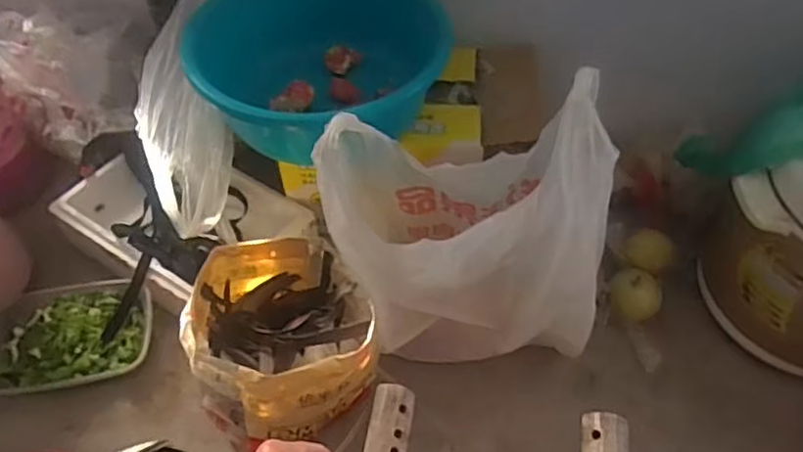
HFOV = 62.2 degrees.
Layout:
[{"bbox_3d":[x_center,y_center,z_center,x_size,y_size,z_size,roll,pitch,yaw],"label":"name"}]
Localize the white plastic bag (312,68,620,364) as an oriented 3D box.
[{"bbox_3d":[0.069,-0.003,0.738,0.292,0.334,0.163,3,51,0],"label":"white plastic bag"}]

